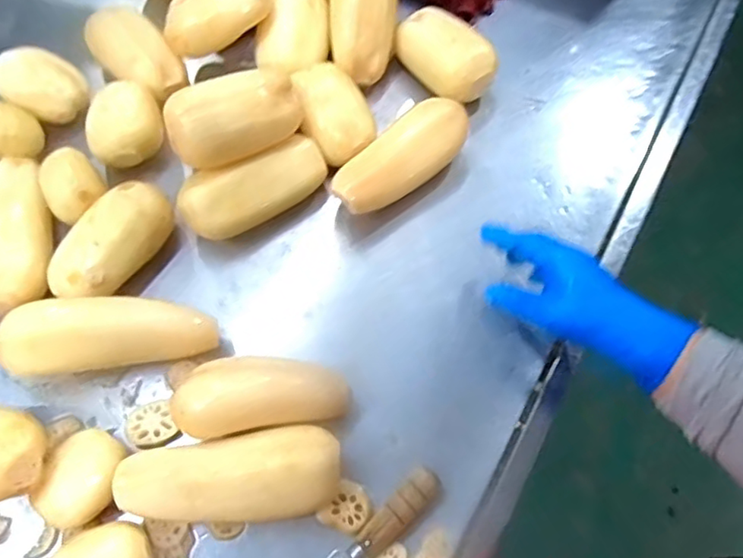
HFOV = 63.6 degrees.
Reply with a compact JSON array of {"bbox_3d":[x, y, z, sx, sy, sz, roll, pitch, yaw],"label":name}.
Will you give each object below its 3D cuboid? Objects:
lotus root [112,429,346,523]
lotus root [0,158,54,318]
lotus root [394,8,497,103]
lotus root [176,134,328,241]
[{"bbox_3d":[-0.115,0.170,0.500,0.177,0.069,0.065,-9,67,-4],"label":"lotus root"},{"bbox_3d":[-0.355,-0.045,0.599,0.068,0.053,0.173,-10,67,-5],"label":"lotus root"},{"bbox_3d":[0.084,-0.250,0.692,0.071,0.061,0.126,-34,70,-14],"label":"lotus root"},{"bbox_3d":[-0.119,-0.091,0.617,0.153,0.065,0.065,-27,68,-11],"label":"lotus root"}]

